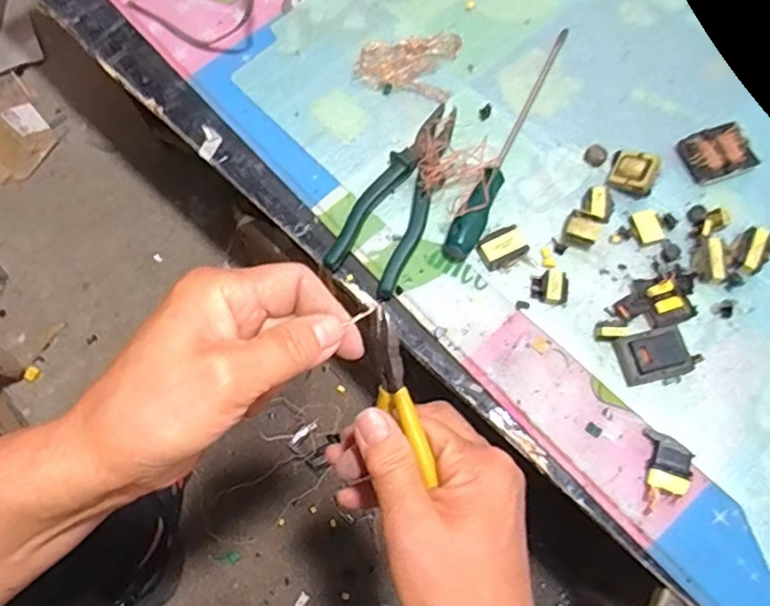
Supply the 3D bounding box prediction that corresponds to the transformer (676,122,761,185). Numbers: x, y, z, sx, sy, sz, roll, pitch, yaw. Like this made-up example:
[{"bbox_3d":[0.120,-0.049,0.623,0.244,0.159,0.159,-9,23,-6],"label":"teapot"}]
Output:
[{"bbox_3d":[0.318,-0.145,0.569,0.062,0.017,0.050,-18,72,-6],"label":"transformer"}]

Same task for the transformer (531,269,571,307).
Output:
[{"bbox_3d":[0.149,-0.015,0.531,0.034,0.012,0.030,15,72,5],"label":"transformer"}]

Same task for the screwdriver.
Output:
[{"bbox_3d":[0.130,-0.164,0.572,0.026,0.032,0.285,27,73,9],"label":"screwdriver"}]

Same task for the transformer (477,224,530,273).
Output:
[{"bbox_3d":[0.108,-0.050,0.545,0.041,0.016,0.030,-28,73,-9],"label":"transformer"}]

